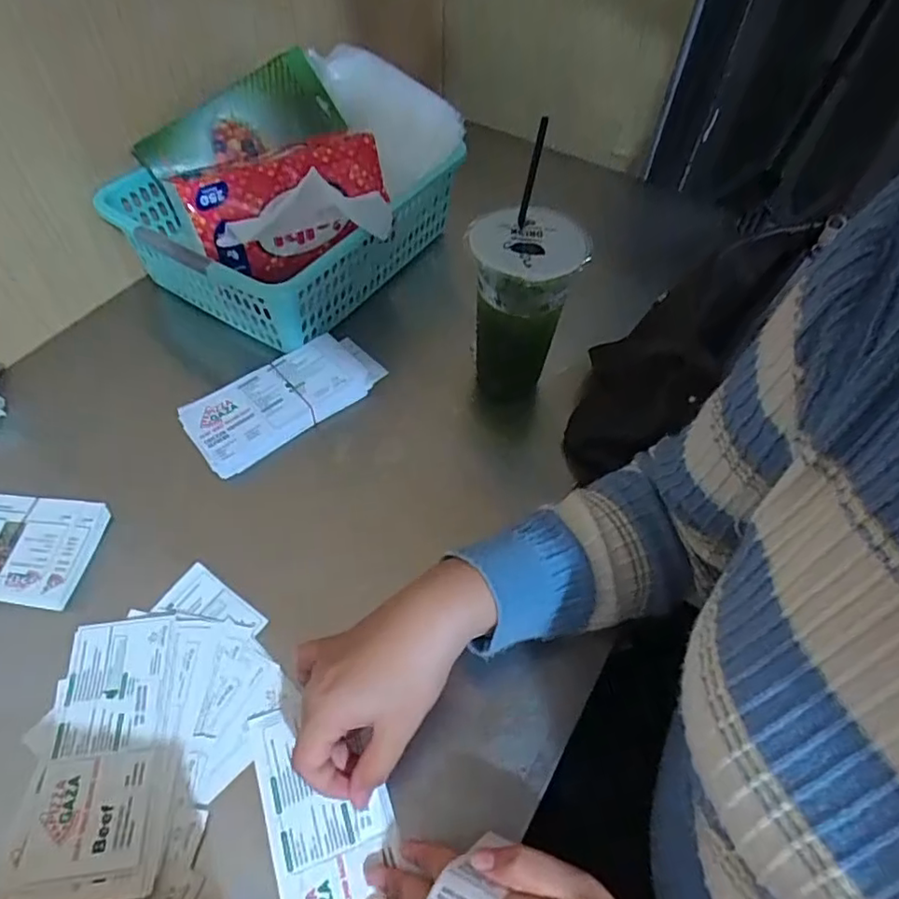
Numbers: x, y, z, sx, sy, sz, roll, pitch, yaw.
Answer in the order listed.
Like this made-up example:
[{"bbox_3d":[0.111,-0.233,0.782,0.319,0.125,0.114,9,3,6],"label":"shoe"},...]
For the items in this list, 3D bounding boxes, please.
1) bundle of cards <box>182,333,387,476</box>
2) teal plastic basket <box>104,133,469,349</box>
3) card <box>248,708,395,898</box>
[{"bbox_3d":[-0.145,-0.048,0.539,0.177,0.025,0.078,-34,63,-23],"label":"bundle of cards"},{"bbox_3d":[-0.161,-0.235,0.610,0.225,0.101,0.279,31,59,18],"label":"teal plastic basket"},{"bbox_3d":[-0.072,0.228,0.356,0.071,0.004,0.151,-17,57,-10],"label":"card"}]

